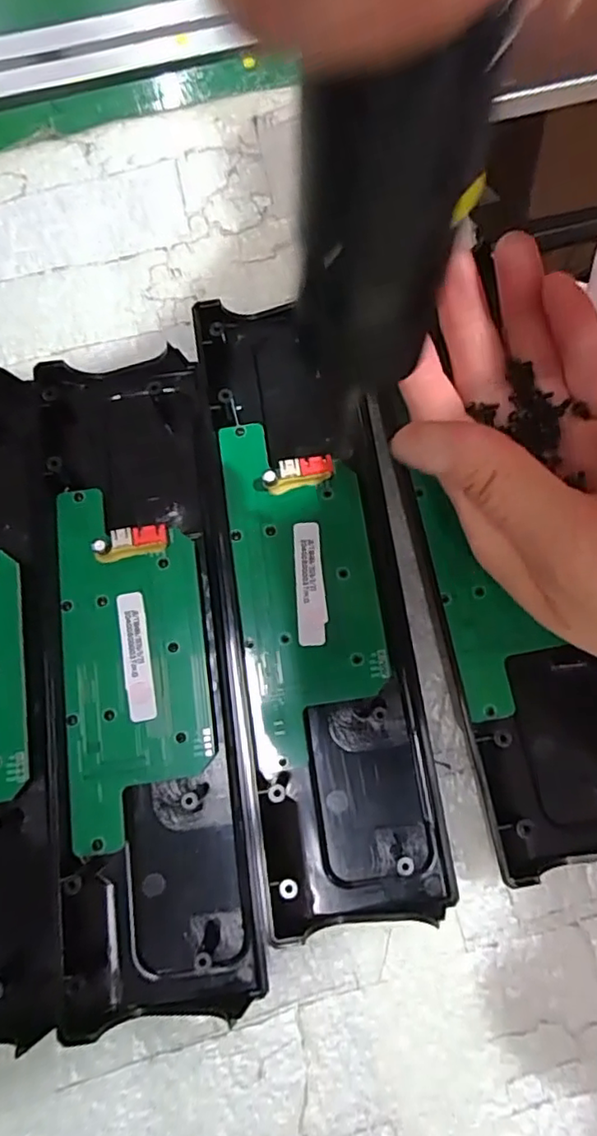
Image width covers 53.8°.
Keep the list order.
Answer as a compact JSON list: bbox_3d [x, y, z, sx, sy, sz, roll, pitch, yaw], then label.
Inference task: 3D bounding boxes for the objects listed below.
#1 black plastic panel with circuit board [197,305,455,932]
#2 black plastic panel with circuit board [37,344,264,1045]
[{"bbox_3d":[0.008,0.004,0.235,0.069,0.017,0.245,-9,76,-1],"label":"black plastic panel with circuit board"},{"bbox_3d":[-0.061,0.032,0.228,0.070,0.015,0.245,-7,78,-1],"label":"black plastic panel with circuit board"}]

